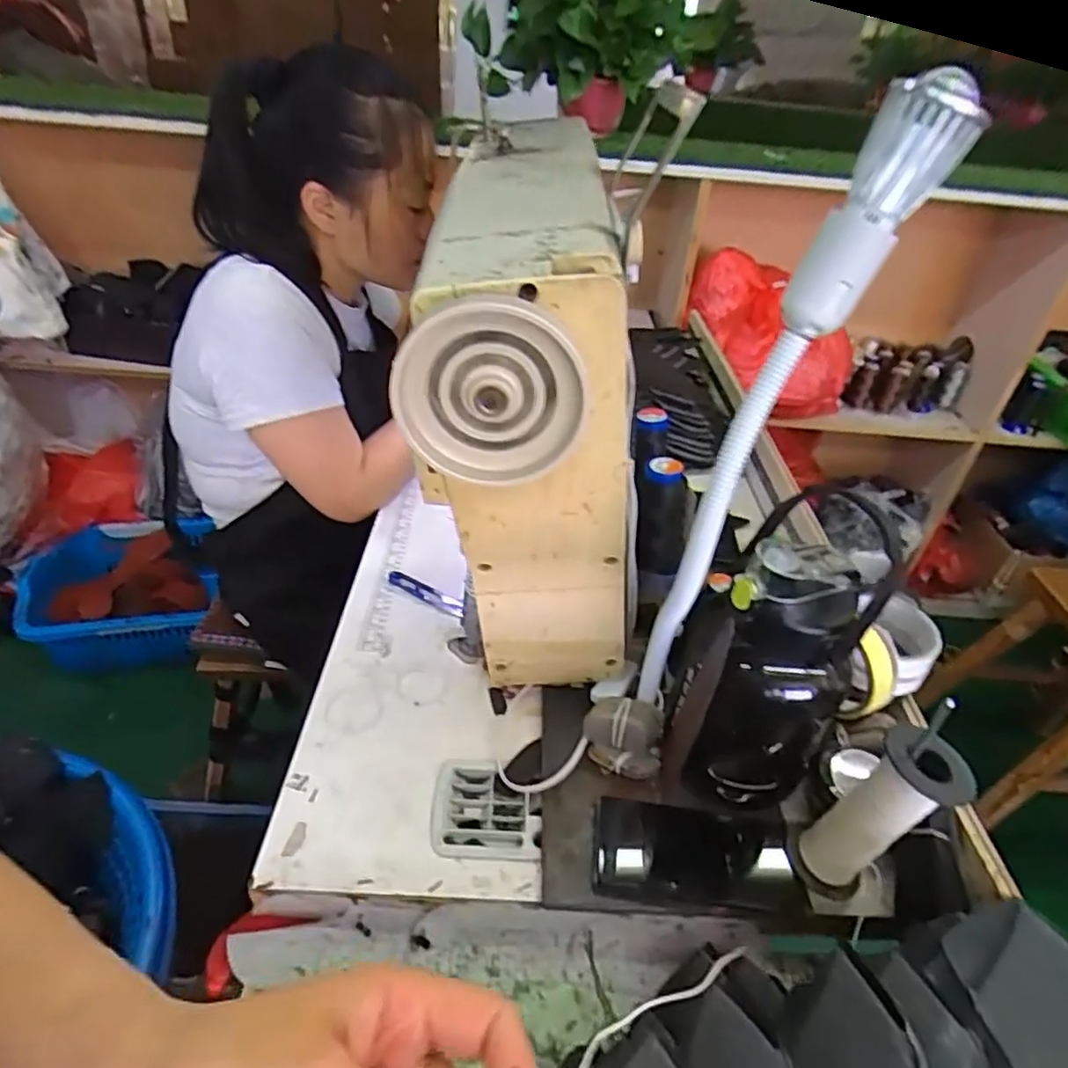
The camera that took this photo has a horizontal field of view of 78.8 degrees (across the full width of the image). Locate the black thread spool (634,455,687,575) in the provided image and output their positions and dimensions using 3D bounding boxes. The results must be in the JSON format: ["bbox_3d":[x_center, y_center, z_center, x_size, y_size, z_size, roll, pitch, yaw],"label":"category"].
[{"bbox_3d":[0.110,-0.015,0.578,0.046,0.101,0.036,3,37,-2],"label":"black thread spool"}]

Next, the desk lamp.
[{"bbox_3d":[0.128,-0.011,0.441,0.122,0.487,0.064,-14,41,-23],"label":"desk lamp"}]

